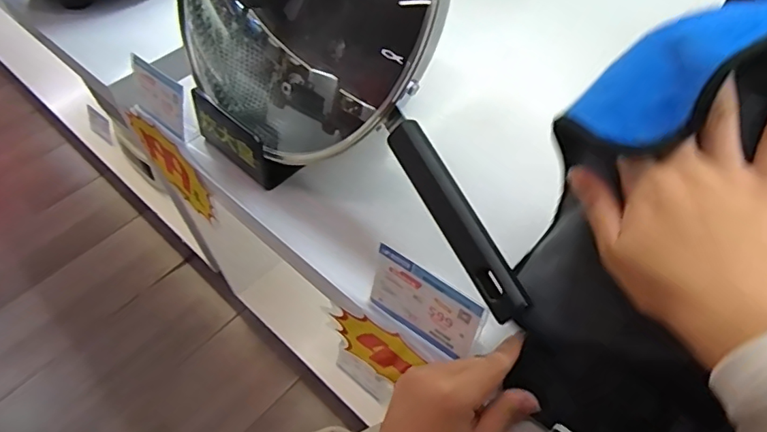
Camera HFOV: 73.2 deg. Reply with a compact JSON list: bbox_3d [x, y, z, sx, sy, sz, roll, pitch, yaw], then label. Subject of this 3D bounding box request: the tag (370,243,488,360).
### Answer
[{"bbox_3d":[0.032,0.070,0.404,0.096,0.062,0.007,32,41,24],"label":"tag"}]

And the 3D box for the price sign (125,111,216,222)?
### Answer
[{"bbox_3d":[-0.257,-0.063,0.626,0.010,0.112,0.176,-36,72,-29],"label":"price sign"}]

